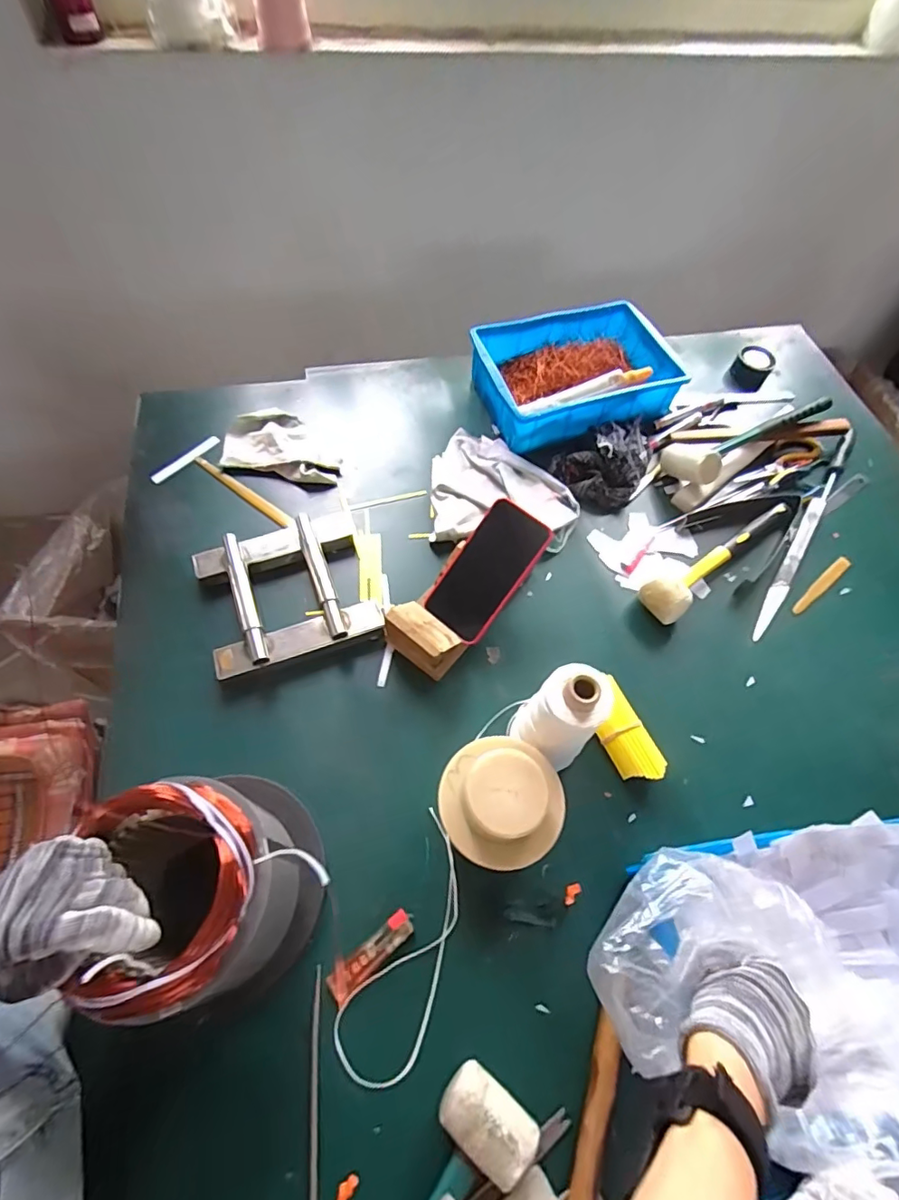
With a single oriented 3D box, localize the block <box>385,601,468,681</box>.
[{"bbox_3d":[-0.030,0.043,0.615,0.082,0.062,0.055,41,66,18],"label":"block"}]

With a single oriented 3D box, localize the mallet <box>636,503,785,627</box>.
[{"bbox_3d":[0.357,-0.063,0.704,0.280,0.050,0.053,-36,68,-20],"label":"mallet"}]

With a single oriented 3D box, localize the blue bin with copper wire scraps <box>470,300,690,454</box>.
[{"bbox_3d":[0.203,-0.354,0.833,0.318,0.080,0.202,-16,63,-12],"label":"blue bin with copper wire scraps"}]

